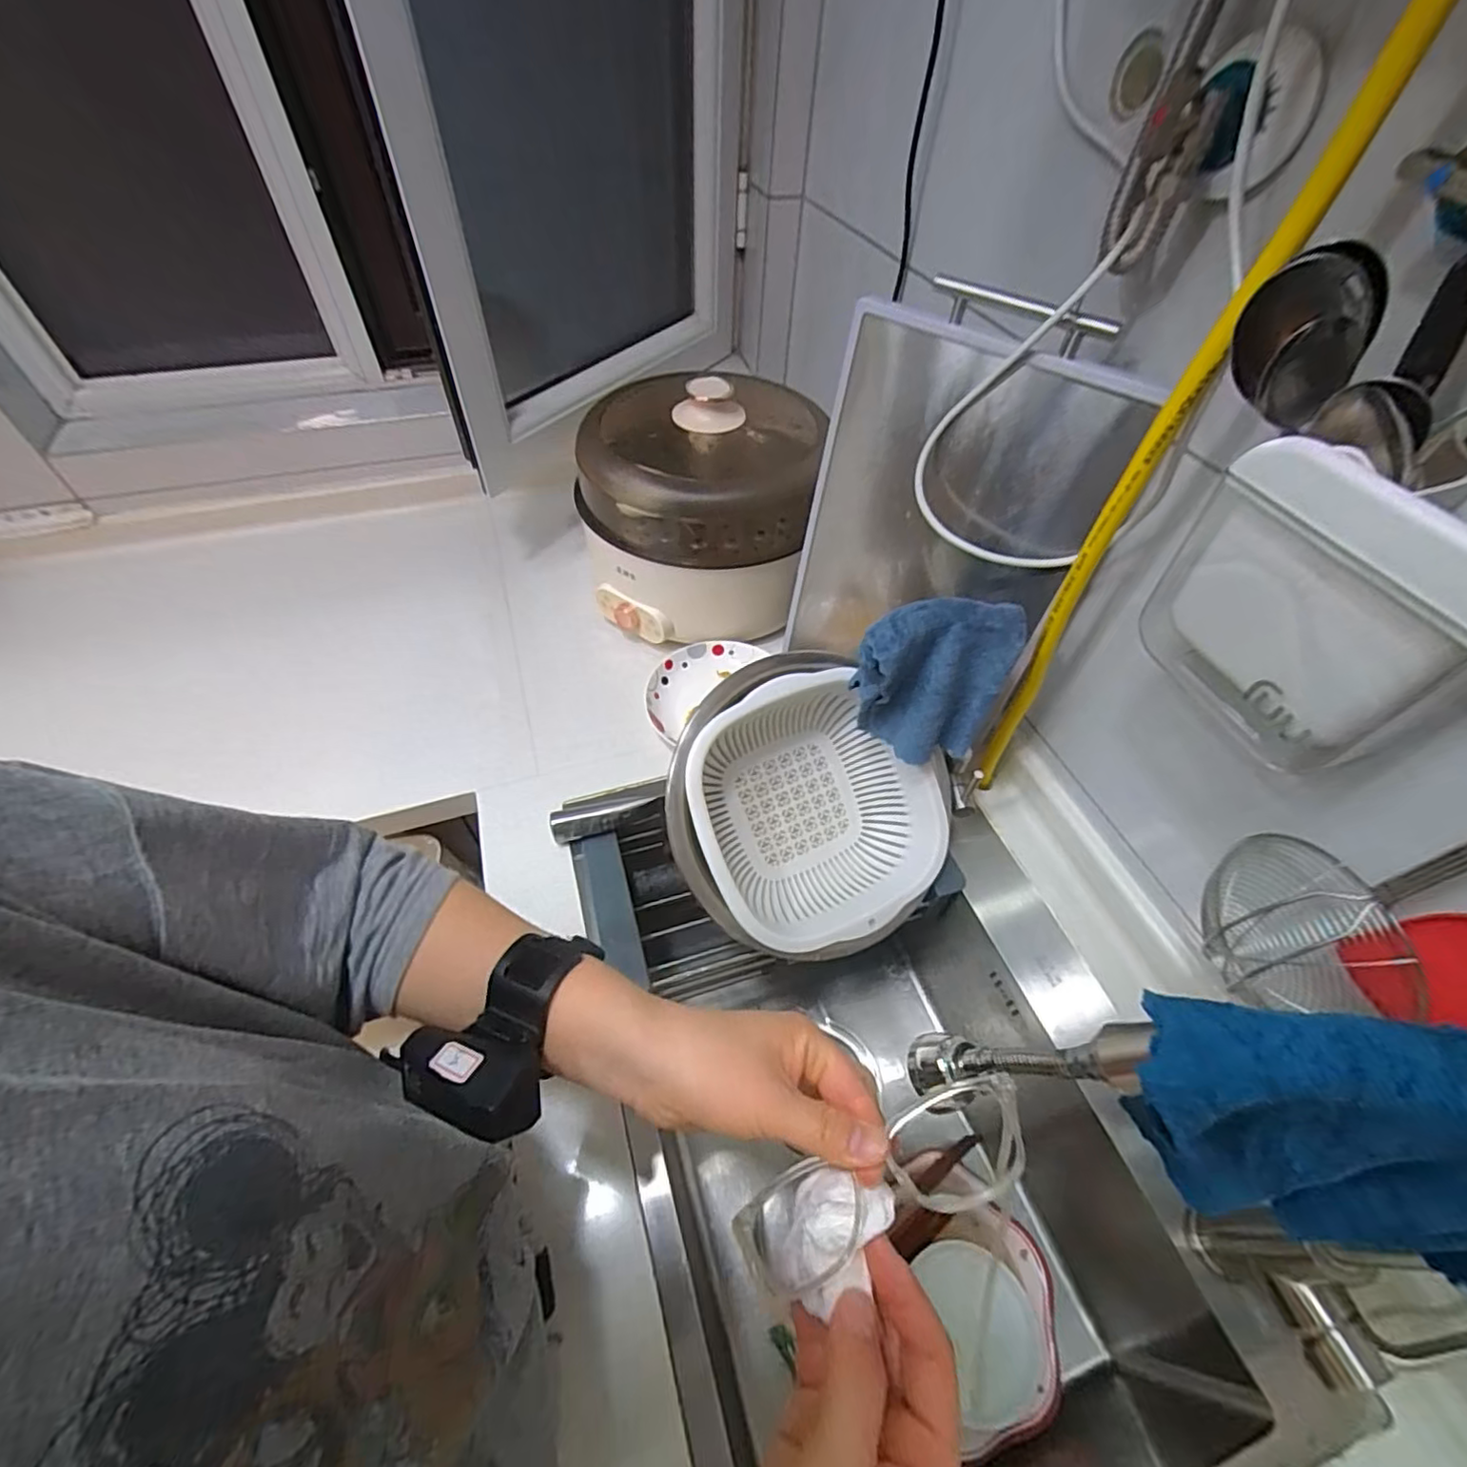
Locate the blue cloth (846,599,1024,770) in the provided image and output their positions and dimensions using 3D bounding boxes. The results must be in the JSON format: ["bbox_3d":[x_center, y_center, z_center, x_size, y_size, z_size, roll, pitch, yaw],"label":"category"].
[{"bbox_3d":[0.174,-0.042,0.560,0.127,0.159,0.055,7,52,3],"label":"blue cloth"}]

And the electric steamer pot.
[{"bbox_3d":[-0.045,-0.305,0.814,0.271,0.242,0.279,1,52,-2],"label":"electric steamer pot"}]

